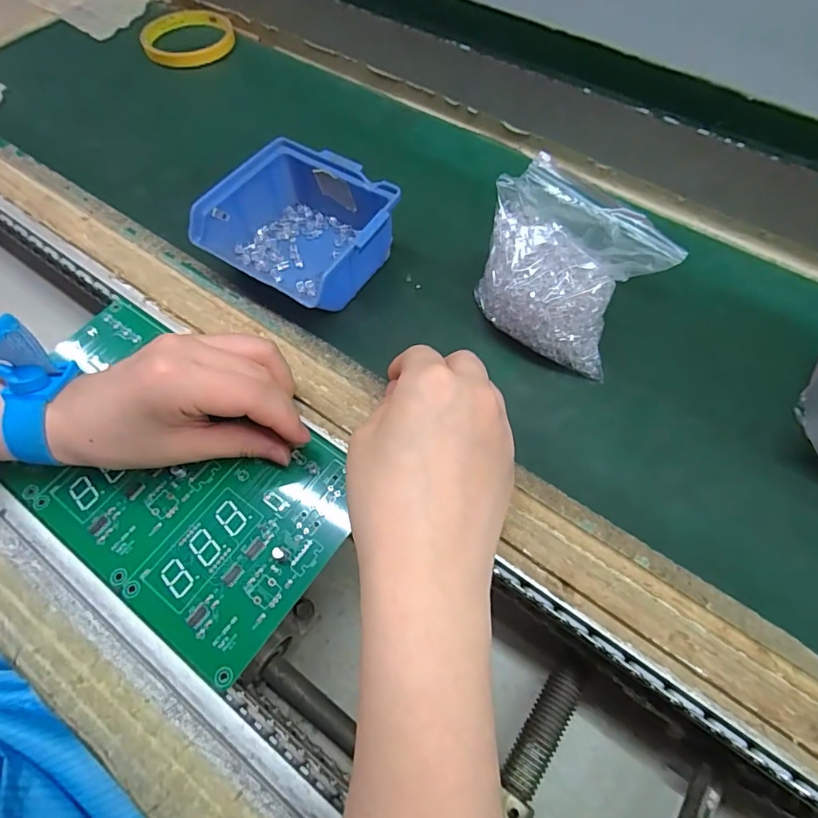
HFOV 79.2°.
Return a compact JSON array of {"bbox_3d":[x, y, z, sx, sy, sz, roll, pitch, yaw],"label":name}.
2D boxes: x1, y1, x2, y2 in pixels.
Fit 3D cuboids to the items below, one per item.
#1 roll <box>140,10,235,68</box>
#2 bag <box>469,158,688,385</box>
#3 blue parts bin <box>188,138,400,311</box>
[{"bbox_3d":[-0.209,-0.355,0.472,0.081,0.013,0.084,-1,63,1],"label":"roll"},{"bbox_3d":[0.092,-0.085,0.295,0.100,0.059,0.099,34,69,17],"label":"bag"},{"bbox_3d":[-0.065,-0.114,0.318,0.103,0.048,0.094,27,67,14],"label":"blue parts bin"}]

